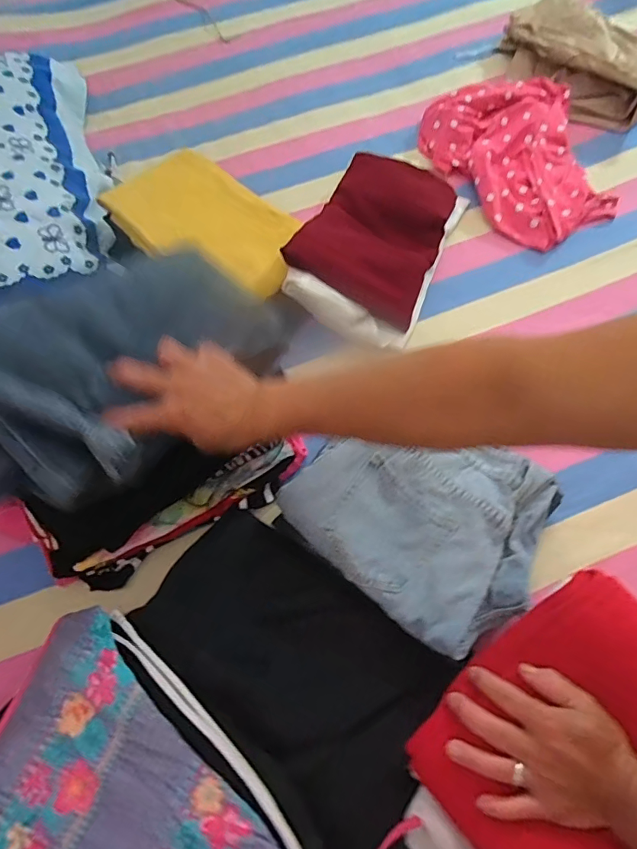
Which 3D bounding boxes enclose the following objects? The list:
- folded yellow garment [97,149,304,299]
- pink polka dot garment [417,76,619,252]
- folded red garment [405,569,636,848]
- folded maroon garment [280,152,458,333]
[{"bbox_3d":[-0.153,-0.288,0.681,0.255,0.025,0.181,36,69,0],"label":"folded yellow garment"},{"bbox_3d":[0.344,-0.454,0.777,0.255,0.051,0.327,-27,66,-10],"label":"pink polka dot garment"},{"bbox_3d":[0.220,0.261,0.382,0.241,0.045,0.194,-35,68,-13],"label":"folded red garment"},{"bbox_3d":[0.089,-0.291,0.709,0.188,0.060,0.277,21,67,12],"label":"folded maroon garment"}]

